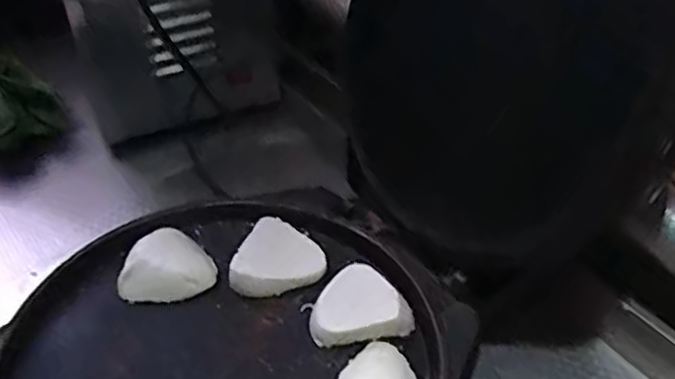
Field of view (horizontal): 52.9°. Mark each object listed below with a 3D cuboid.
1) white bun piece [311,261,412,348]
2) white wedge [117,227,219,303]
[{"bbox_3d":[0.018,0.099,0.595,0.085,0.025,0.064,-5,41,-10],"label":"white bun piece"},{"bbox_3d":[-0.157,0.071,0.627,0.082,0.036,0.064,-4,41,-9],"label":"white wedge"}]

